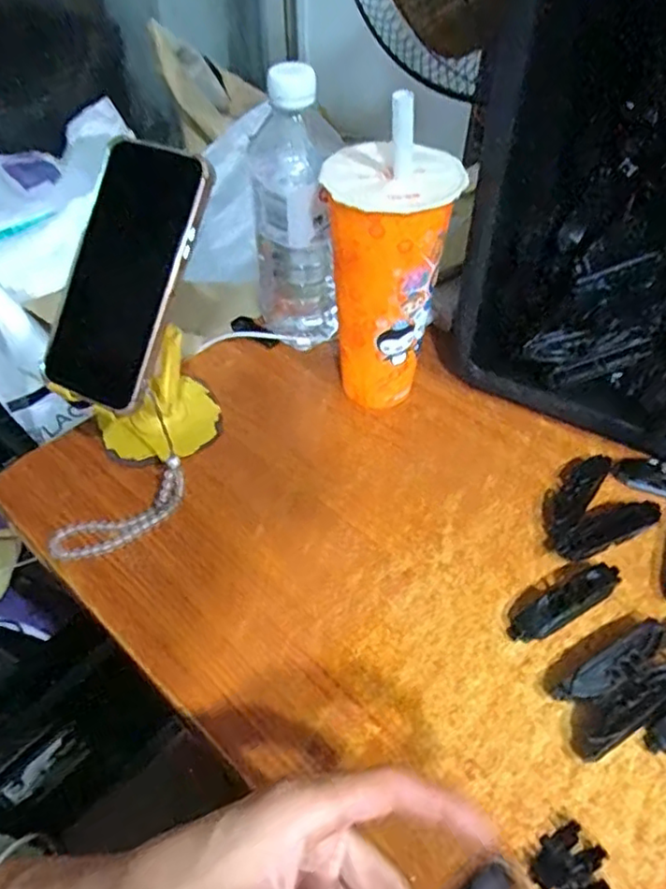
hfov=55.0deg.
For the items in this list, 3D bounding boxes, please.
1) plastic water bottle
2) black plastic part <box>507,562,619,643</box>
[{"bbox_3d":[-0.030,-0.178,0.504,0.065,0.204,0.075,-10,49,-9],"label":"plastic water bottle"},{"bbox_3d":[0.141,0.095,0.387,0.076,0.018,0.019,-24,53,-20],"label":"black plastic part"}]

